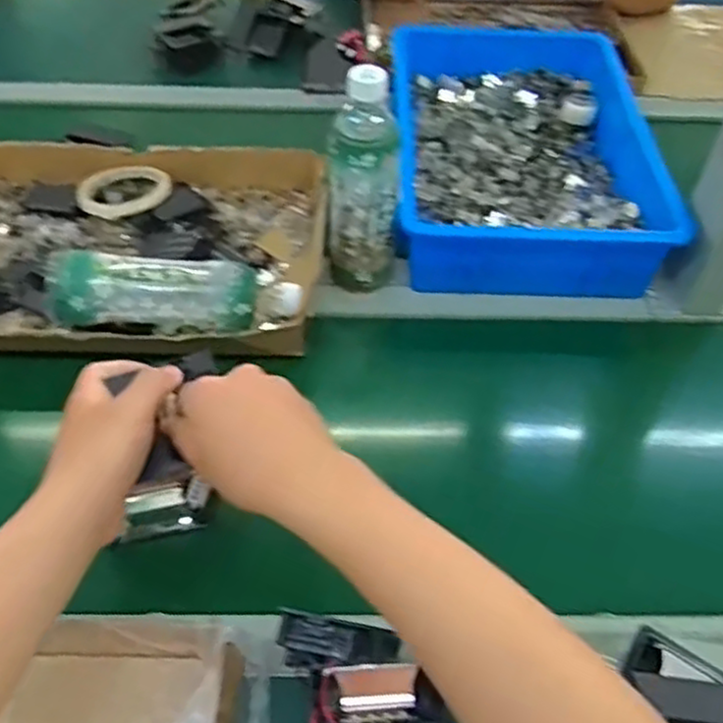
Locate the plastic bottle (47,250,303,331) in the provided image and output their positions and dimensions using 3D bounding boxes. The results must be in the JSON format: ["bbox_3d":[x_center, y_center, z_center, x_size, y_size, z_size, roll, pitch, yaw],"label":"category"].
[{"bbox_3d":[-0.168,-0.061,0.675,0.219,0.070,0.066,2,47,-21],"label":"plastic bottle"}]

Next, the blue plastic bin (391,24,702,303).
[{"bbox_3d":[0.176,-0.249,0.845,0.273,0.081,0.426,2,49,0],"label":"blue plastic bin"}]

